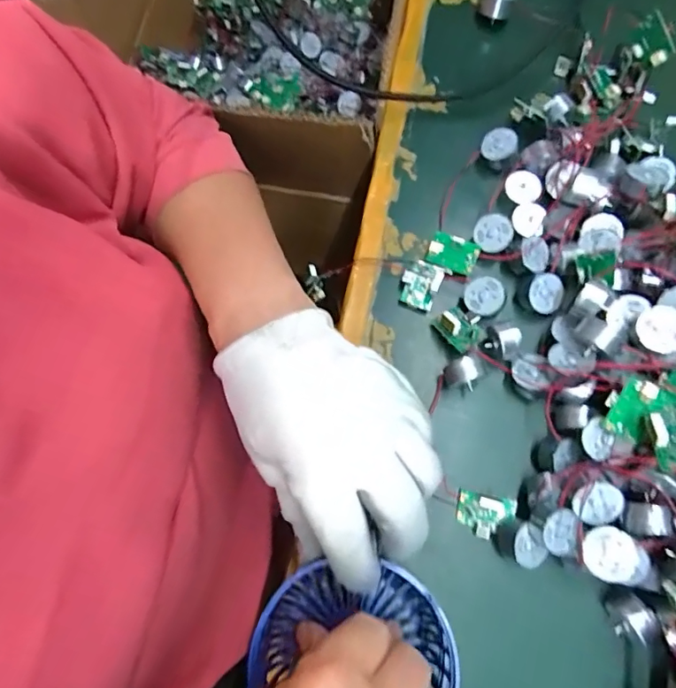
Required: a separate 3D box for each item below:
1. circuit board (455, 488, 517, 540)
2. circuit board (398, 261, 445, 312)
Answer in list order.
[{"bbox_3d":[0.081,0.095,0.272,0.030,0.008,0.023,13,74,5],"label":"circuit board"},{"bbox_3d":[0.053,-0.038,0.311,0.022,0.007,0.030,22,75,7],"label":"circuit board"}]

